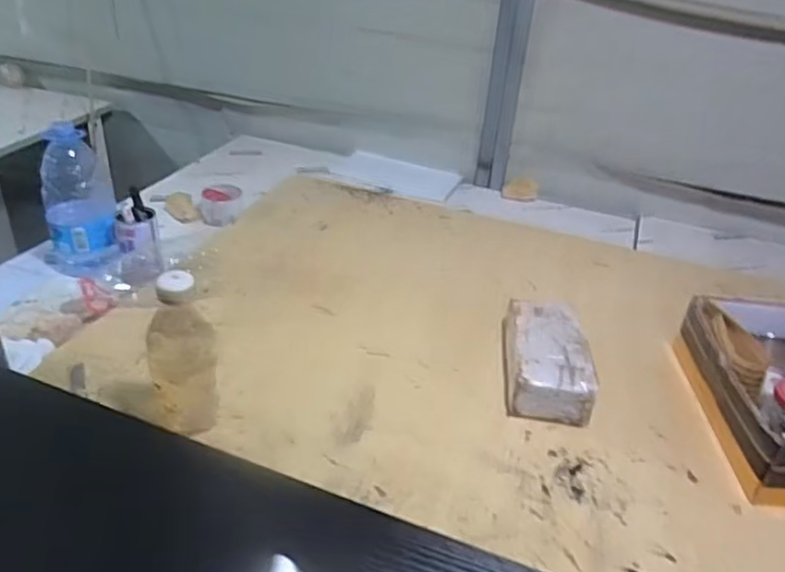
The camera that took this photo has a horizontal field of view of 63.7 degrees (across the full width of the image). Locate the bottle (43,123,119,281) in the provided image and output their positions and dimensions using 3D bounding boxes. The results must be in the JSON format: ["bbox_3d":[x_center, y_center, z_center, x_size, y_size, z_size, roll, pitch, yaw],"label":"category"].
[{"bbox_3d":[-0.511,-0.139,1.019,0.111,0.221,0.082,-10,35,-26],"label":"bottle"}]

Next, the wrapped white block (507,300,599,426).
[{"bbox_3d":[0.220,0.103,0.903,0.115,0.068,0.212,9,31,3],"label":"wrapped white block"}]

